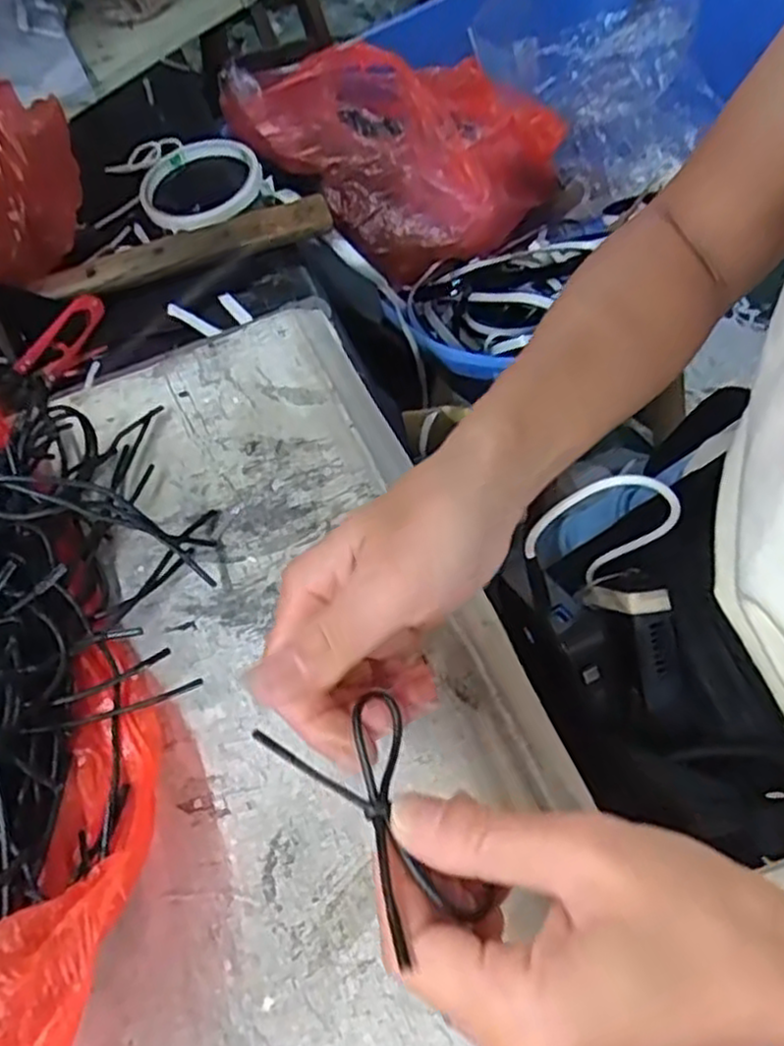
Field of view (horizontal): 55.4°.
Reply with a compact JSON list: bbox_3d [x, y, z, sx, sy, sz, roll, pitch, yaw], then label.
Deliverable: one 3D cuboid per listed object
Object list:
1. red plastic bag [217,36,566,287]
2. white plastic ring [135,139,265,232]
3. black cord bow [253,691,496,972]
[{"bbox_3d":[0.013,-0.373,0.711,0.239,0.139,0.245,29,66,21],"label":"red plastic bag"},{"bbox_3d":[-0.137,-0.242,0.528,0.082,0.022,0.090,-34,62,-14],"label":"white plastic ring"},{"bbox_3d":[-0.003,0.085,0.221,0.044,0.006,0.072,-16,55,-32],"label":"black cord bow"}]

